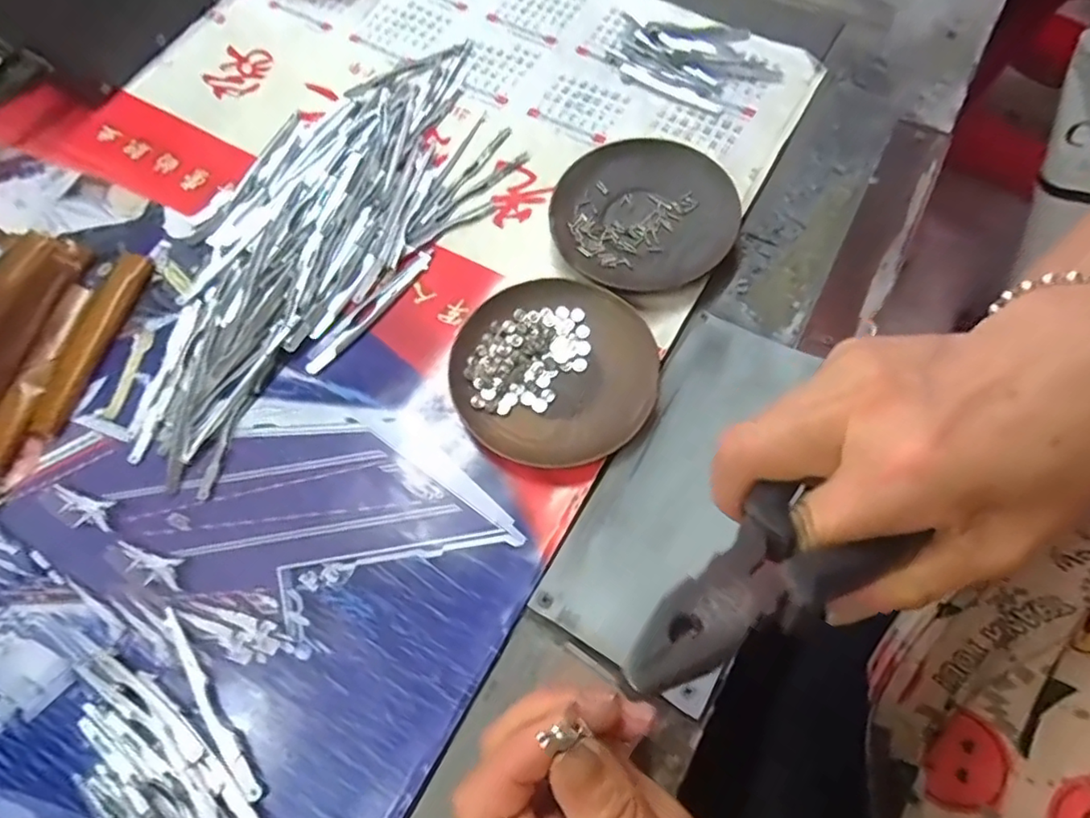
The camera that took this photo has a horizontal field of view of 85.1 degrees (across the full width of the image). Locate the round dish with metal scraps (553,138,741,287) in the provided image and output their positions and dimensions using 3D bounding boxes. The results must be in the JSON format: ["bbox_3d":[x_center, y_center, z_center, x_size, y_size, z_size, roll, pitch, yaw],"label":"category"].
[{"bbox_3d":[0.061,-0.124,0.380,0.114,0.017,0.111,-1,68,2],"label":"round dish with metal scraps"}]

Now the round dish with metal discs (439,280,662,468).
[{"bbox_3d":[0.005,-0.023,0.343,0.116,0.016,0.110,-1,68,2],"label":"round dish with metal discs"}]

